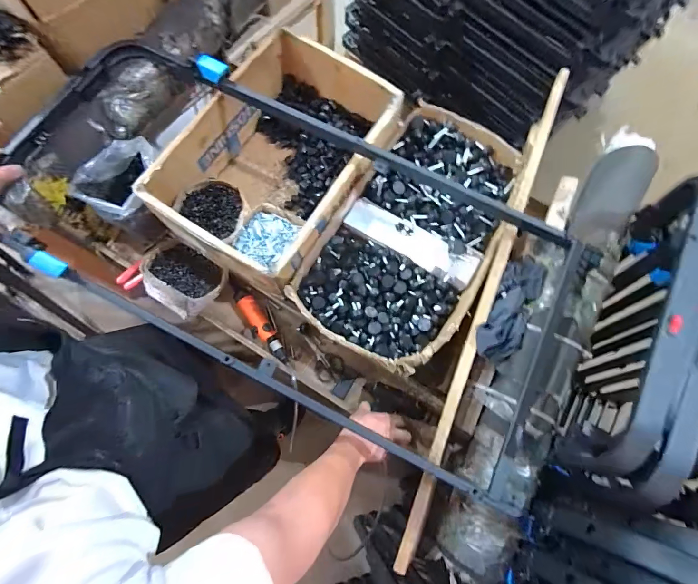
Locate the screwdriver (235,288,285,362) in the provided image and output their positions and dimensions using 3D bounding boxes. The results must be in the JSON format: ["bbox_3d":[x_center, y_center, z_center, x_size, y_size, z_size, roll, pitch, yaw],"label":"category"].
[{"bbox_3d":[-0.206,0.082,0.823,0.054,0.047,0.204,-35,78,-11],"label":"screwdriver"}]

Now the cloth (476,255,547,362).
[{"bbox_3d":[0.315,0.027,0.665,0.086,0.046,0.235,33,75,7],"label":"cloth"}]

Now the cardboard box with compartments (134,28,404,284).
[{"bbox_3d":[-0.160,-0.303,0.823,0.377,0.181,0.531,30,75,6],"label":"cardboard box with compartments"}]

